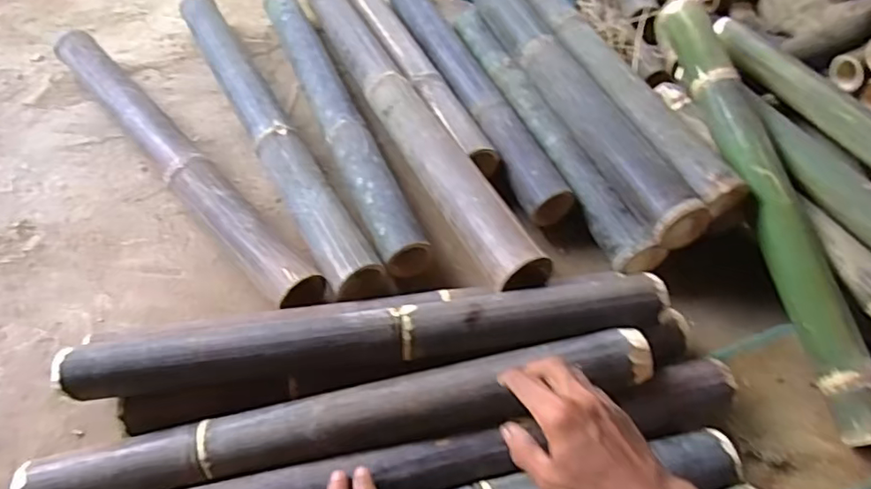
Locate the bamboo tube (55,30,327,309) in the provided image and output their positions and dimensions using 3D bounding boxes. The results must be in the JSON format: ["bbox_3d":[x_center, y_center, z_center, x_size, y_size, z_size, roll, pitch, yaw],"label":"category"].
[{"bbox_3d":[-0.420,-0.143,0.900,0.080,0.076,0.759,-36,62,-25],"label":"bamboo tube"}]

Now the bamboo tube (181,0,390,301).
[{"bbox_3d":[-0.281,-0.201,0.940,0.082,0.083,0.787,-24,57,-19],"label":"bamboo tube"}]

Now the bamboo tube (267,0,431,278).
[{"bbox_3d":[-0.175,-0.237,0.960,0.076,0.062,0.713,-18,56,-15],"label":"bamboo tube"}]

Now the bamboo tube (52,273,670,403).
[{"bbox_3d":[-0.066,0.104,0.632,0.660,0.050,0.072,-5,53,-6],"label":"bamboo tube"}]

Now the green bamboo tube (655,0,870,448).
[{"bbox_3d":[0.449,-0.079,0.779,0.069,0.063,0.676,-7,67,-7],"label":"green bamboo tube"}]

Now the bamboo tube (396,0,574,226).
[{"bbox_3d":[0.039,-0.319,1.035,0.077,0.072,0.719,-17,55,-15],"label":"bamboo tube"}]

